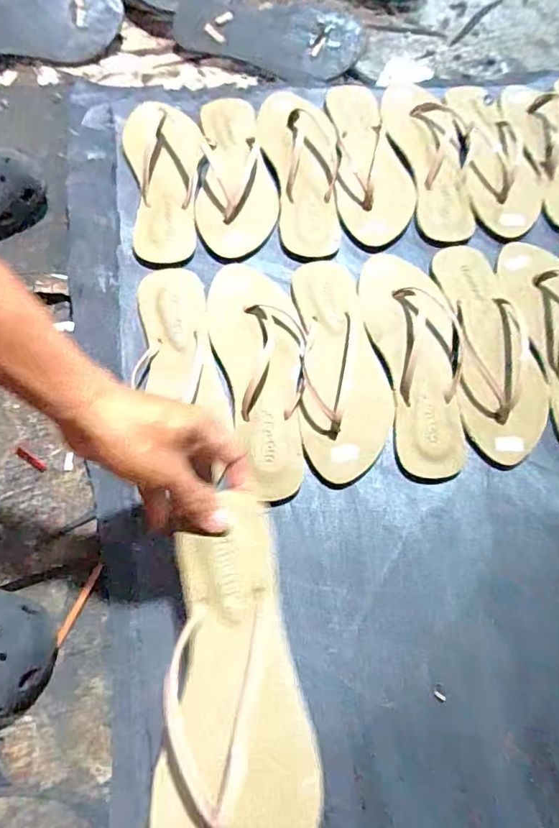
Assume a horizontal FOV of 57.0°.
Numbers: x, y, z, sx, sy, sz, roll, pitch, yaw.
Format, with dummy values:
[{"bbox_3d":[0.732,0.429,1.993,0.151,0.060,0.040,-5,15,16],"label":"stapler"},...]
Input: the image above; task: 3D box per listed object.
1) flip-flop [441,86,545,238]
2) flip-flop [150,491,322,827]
[{"bbox_3d":[0.259,-0.316,0.627,0.083,0.021,0.223,-8,70,-4],"label":"flip-flop"},{"bbox_3d":[-0.028,0.165,0.324,0.091,0.028,0.229,-3,57,-2],"label":"flip-flop"}]

